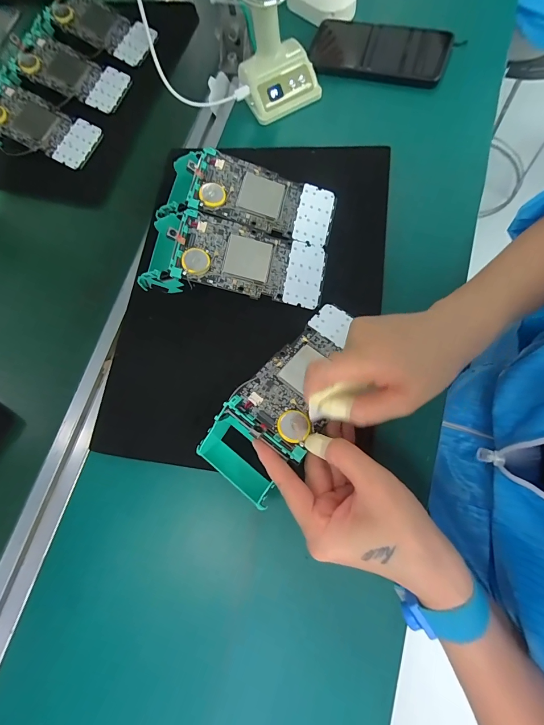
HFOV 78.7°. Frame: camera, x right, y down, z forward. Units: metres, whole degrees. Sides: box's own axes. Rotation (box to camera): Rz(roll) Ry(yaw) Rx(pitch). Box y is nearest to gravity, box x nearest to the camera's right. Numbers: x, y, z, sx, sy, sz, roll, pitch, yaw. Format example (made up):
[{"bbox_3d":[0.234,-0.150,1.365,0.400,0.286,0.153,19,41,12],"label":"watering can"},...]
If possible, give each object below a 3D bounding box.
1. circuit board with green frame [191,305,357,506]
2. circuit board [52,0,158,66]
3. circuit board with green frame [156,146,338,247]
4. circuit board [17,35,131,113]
[{"bbox_3d":[0.013,0.022,0.273,0.075,0.051,0.171,31,77,12],"label":"circuit board with green frame"},{"bbox_3d":[-0.232,-0.459,0.452,0.130,0.007,0.065,25,80,-5],"label":"circuit board"},{"bbox_3d":[-0.025,-0.163,0.323,0.168,0.039,0.068,12,69,5],"label":"circuit board with green frame"},{"bbox_3d":[-0.259,-0.379,0.434,0.134,0.011,0.066,25,70,-4],"label":"circuit board"}]

